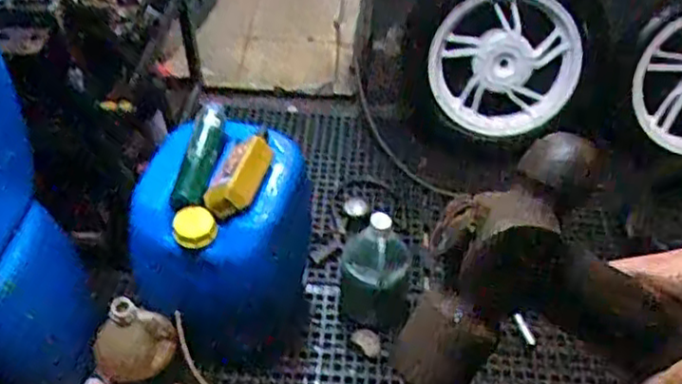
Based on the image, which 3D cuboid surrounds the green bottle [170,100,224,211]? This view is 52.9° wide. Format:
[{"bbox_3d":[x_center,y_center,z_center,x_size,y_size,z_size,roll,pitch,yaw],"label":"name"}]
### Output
[{"bbox_3d":[-0.250,-0.067,1.251,0.056,0.051,0.233,9,60,6],"label":"green bottle"}]

